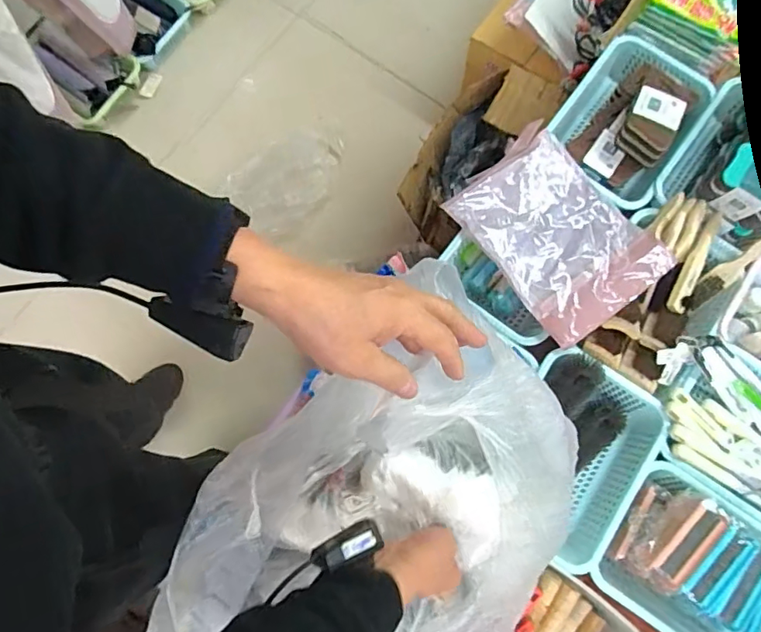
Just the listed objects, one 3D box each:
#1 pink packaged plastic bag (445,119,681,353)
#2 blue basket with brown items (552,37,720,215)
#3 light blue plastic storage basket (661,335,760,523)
[{"bbox_3d":[0.303,-0.149,0.936,0.248,0.037,0.342,-37,80,-7],"label":"pink packaged plastic bag"},{"bbox_3d":[0.468,-0.373,0.991,0.226,0.144,0.318,35,80,7],"label":"blue basket with brown items"},{"bbox_3d":[0.627,0.204,0.883,0.361,0.074,0.236,30,80,6],"label":"light blue plastic storage basket"}]

